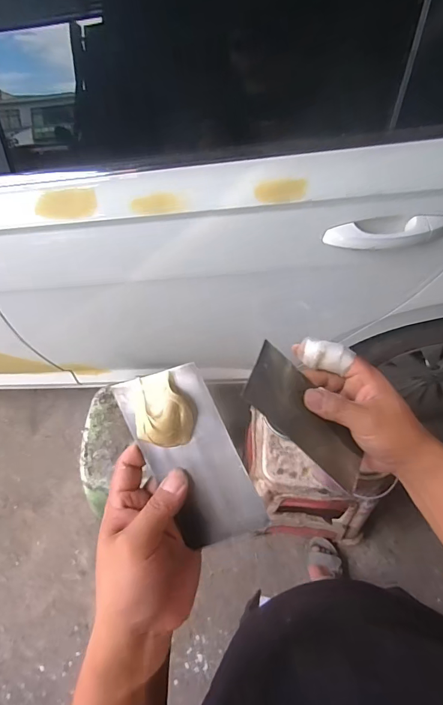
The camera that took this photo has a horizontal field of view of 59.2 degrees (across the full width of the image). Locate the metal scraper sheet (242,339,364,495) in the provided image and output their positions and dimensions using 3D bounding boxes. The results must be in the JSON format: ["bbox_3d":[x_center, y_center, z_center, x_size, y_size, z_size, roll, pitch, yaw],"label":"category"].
[{"bbox_3d":[0.077,0.055,0.349,0.131,0.005,0.073,42,46,-4],"label":"metal scraper sheet"}]

